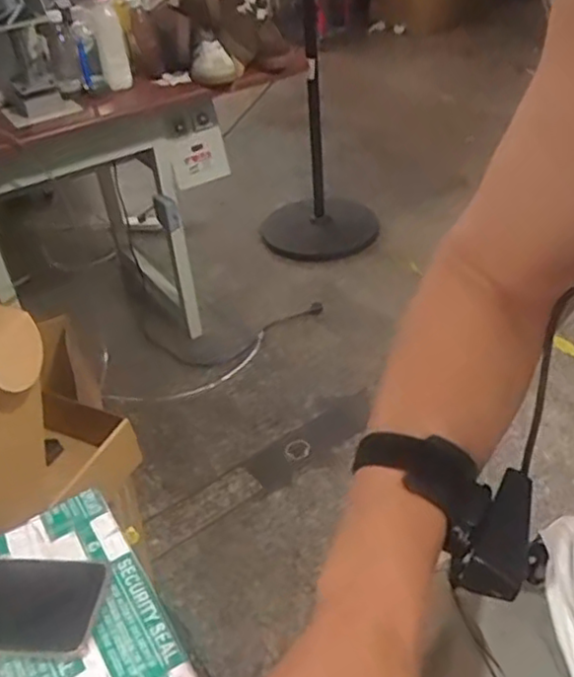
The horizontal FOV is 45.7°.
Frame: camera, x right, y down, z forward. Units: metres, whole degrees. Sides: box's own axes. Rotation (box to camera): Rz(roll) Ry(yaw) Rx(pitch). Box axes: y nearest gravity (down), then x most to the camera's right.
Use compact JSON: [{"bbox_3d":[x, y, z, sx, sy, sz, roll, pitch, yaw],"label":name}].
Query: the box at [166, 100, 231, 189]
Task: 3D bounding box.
[{"bbox_3d":[-0.226,-0.474,1.705,0.154,0.195,0.054,-25,42,-23],"label":"box"}]

